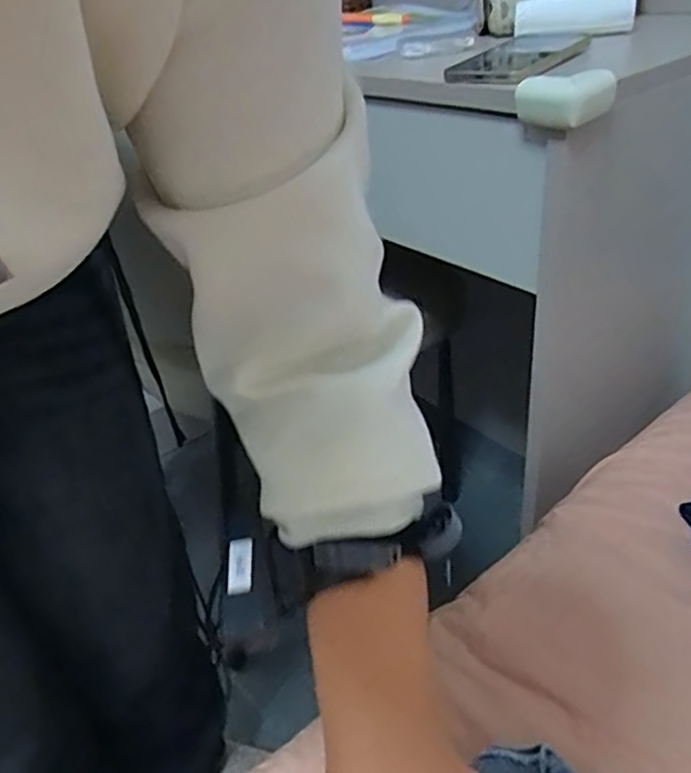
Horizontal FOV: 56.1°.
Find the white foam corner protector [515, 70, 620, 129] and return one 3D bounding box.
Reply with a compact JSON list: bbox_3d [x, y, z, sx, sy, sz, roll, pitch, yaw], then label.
[{"bbox_3d":[0.168,-0.223,0.498,0.040,0.039,0.068,-20,36,-19],"label":"white foam corner protector"}]

